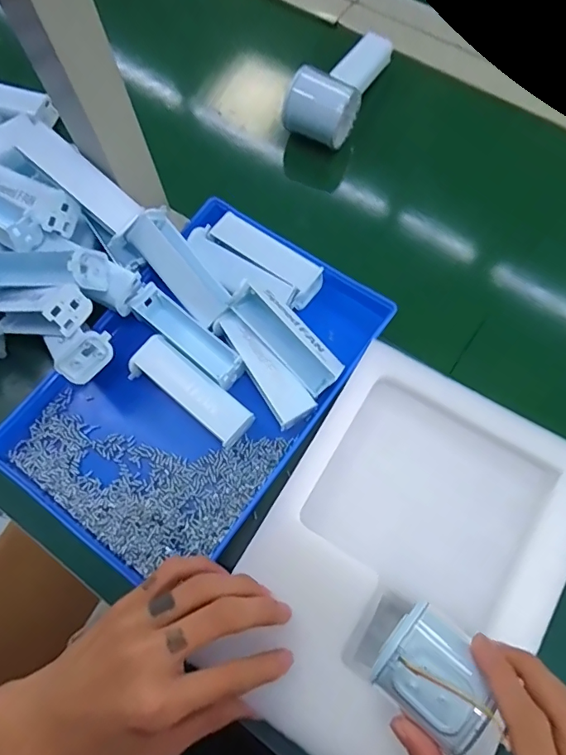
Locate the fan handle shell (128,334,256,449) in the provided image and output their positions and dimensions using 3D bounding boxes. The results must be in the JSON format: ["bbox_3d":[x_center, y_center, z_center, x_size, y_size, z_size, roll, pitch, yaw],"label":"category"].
[{"bbox_3d":[-0.070,0.010,0.379,0.099,0.028,0.035,35,74,13],"label":"fan handle shell"}]

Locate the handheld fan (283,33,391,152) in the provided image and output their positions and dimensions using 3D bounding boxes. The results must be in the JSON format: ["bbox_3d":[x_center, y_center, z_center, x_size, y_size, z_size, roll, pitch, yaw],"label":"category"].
[{"bbox_3d":[0.061,-0.293,0.475,0.054,0.048,0.149,30,73,12],"label":"handheld fan"}]

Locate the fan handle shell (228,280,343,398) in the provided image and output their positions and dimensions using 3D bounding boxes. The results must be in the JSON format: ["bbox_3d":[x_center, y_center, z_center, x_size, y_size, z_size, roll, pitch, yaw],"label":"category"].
[{"bbox_3d":[0.003,-0.032,0.371,0.098,0.028,0.032,45,76,0],"label":"fan handle shell"}]

